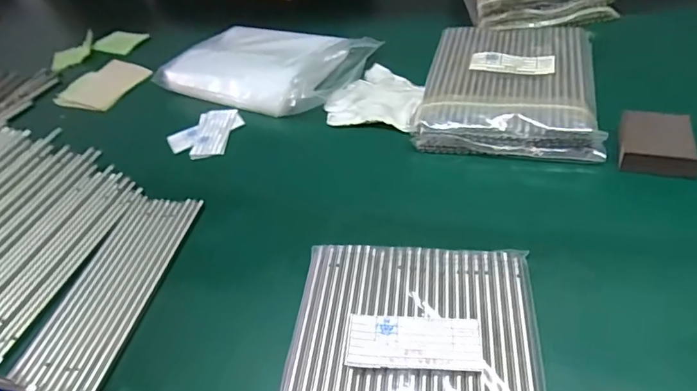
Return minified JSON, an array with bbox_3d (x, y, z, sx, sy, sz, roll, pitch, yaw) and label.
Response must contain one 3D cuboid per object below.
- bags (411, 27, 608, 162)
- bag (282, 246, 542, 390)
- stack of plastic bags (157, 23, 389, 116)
[{"bbox_3d":[0.194,-0.135,0.596,0.196,0.046,0.228,6,48,18],"label":"bags"},{"bbox_3d":[0.045,0.127,0.359,0.183,0.014,0.223,1,43,9],"label":"bag"},{"bbox_3d":[-0.115,-0.196,0.724,0.288,0.046,0.188,11,50,22],"label":"stack of plastic bags"}]

